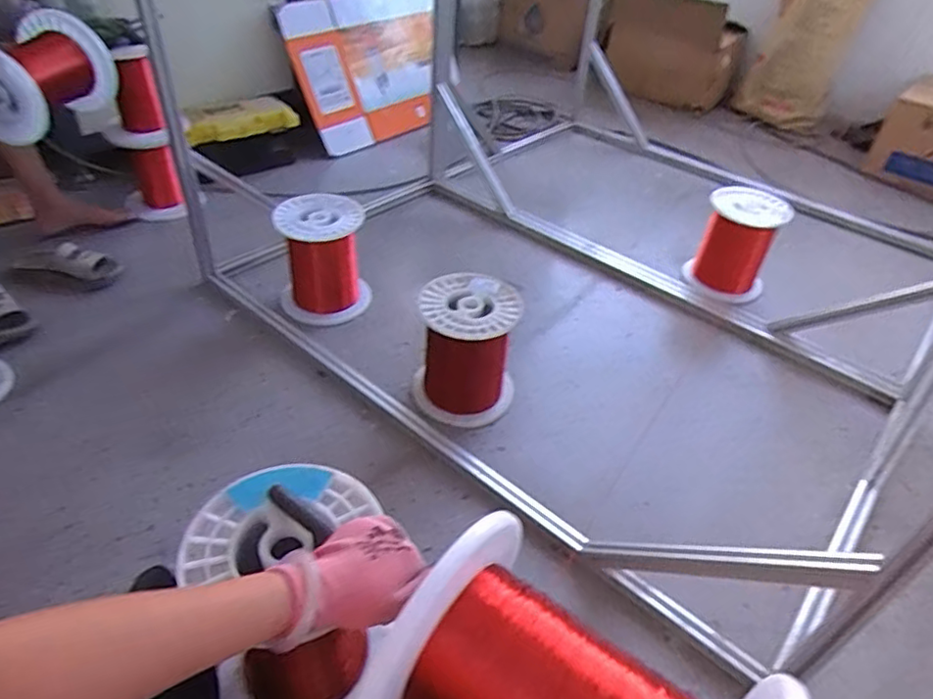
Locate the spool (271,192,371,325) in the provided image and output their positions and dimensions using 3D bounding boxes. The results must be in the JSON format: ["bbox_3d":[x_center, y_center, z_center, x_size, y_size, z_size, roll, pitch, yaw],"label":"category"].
[{"bbox_3d":[-0.338,-0.221,1.440,0.196,0.255,0.185,2,41,-1],"label":"spool"}]

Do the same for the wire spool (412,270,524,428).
[{"bbox_3d":[-0.001,0.003,1.239,0.196,0.241,0.183,3,40,-3],"label":"wire spool"}]

